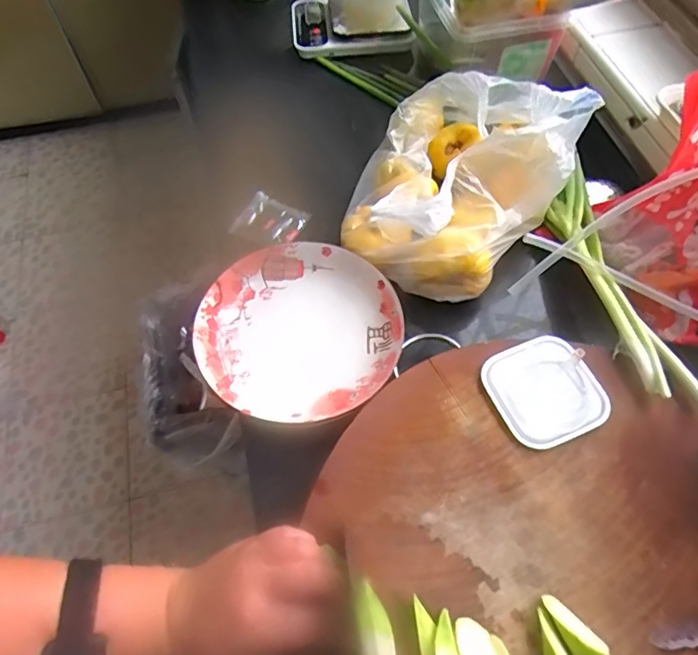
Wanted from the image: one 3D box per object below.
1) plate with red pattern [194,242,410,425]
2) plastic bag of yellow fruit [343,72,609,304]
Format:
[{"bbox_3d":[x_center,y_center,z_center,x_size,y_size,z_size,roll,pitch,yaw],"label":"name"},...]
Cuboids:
[{"bbox_3d":[-0.050,0.002,0.540,0.196,0.039,0.198,-1,60,1],"label":"plate with red pattern"},{"bbox_3d":[0.115,-0.172,0.569,0.213,0.124,0.250,23,63,14],"label":"plastic bag of yellow fruit"}]

